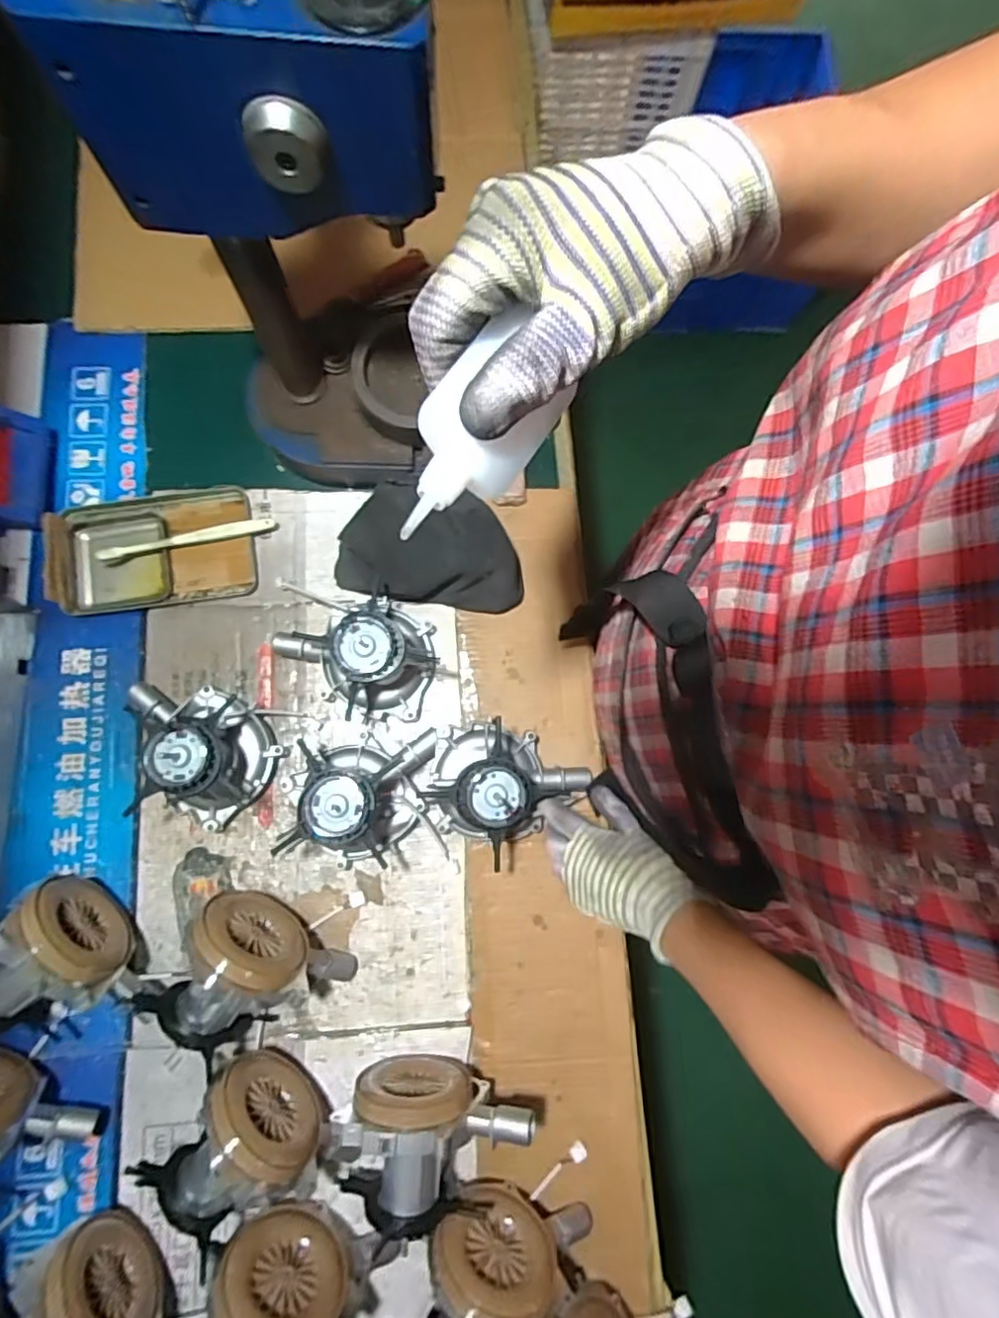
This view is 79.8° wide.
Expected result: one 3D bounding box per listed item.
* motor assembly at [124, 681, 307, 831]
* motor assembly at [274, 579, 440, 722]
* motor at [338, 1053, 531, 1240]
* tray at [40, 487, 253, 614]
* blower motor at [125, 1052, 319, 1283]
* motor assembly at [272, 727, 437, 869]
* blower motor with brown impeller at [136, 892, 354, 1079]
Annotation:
[{"bbox_3d":[-0.294,0.086,0.556,0.147,0.102,0.121,16,80,2],"label":"motor assembly"},{"bbox_3d":[-0.148,-0.014,0.578,0.170,0.098,0.128,7,79,0],"label":"motor assembly"},{"bbox_3d":[-0.053,0.407,0.504,0.141,0.116,0.095,6,79,0],"label":"motor"},{"bbox_3d":[-0.364,-0.117,0.624,0.199,0.028,0.124,-9,80,-3],"label":"tray"},{"bbox_3d":[-0.218,0.404,0.495,0.111,0.113,0.101,-44,83,-8],"label":"blower motor"},{"bbox_3d":[-0.135,0.132,0.556,0.136,0.099,0.121,-5,80,-2],"label":"motor assembly"},{"bbox_3d":[-0.220,0.282,0.518,0.131,0.112,0.108,36,81,5],"label":"blower motor with brown impeller"}]

